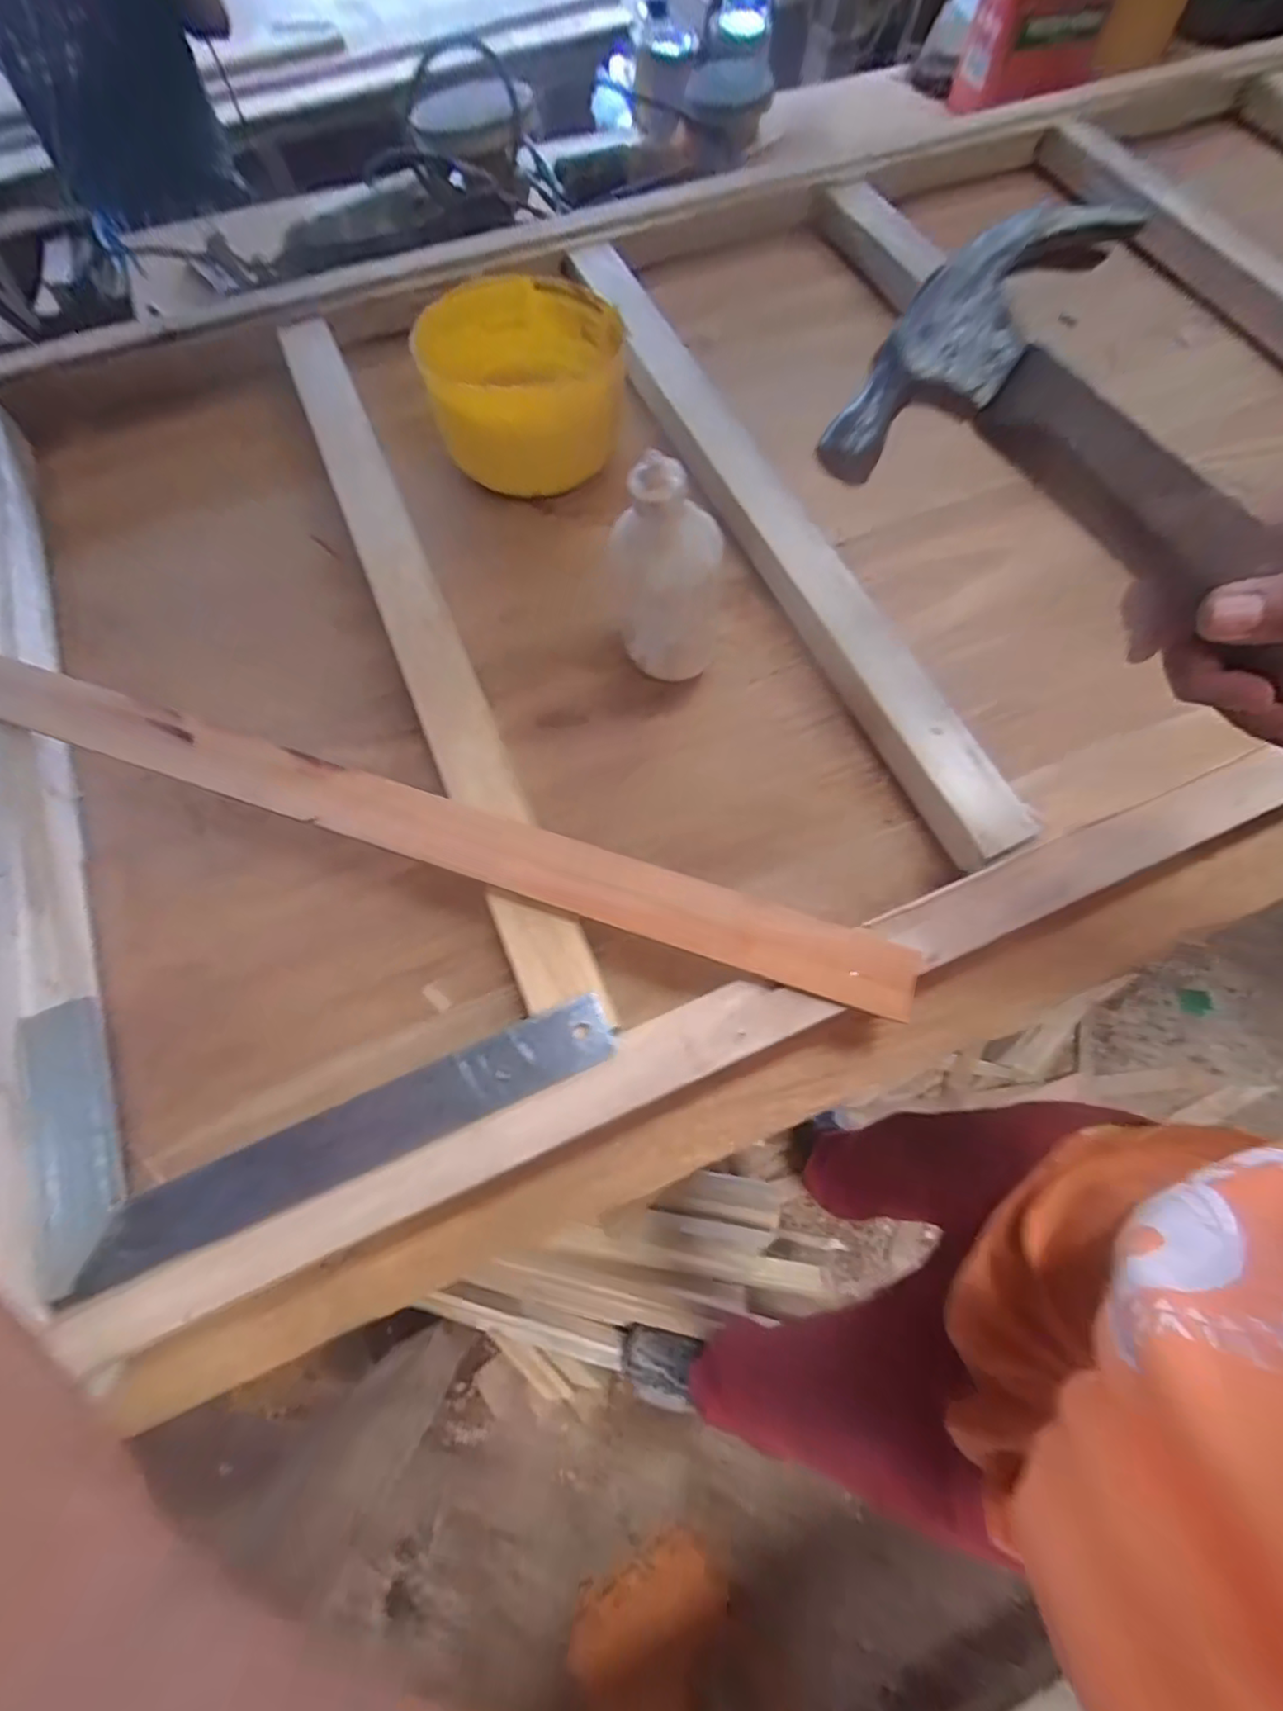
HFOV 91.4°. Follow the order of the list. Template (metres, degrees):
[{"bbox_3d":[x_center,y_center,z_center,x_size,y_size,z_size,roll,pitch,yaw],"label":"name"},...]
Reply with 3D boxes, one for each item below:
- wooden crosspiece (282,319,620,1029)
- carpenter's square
[{"bbox_3d":[-0.160,-0.155,0.470,0.051,0.044,0.601,-22,72,-9],"label":"wooden crosspiece"},{"bbox_3d":[-0.180,0.108,0.353,0.302,0.009,0.146,-20,71,-8],"label":"carpenter's square"}]

